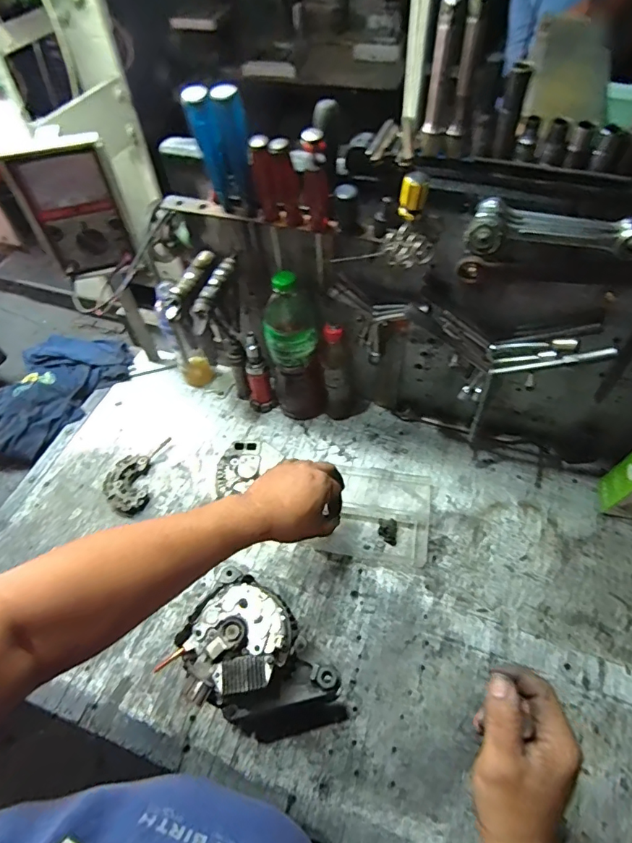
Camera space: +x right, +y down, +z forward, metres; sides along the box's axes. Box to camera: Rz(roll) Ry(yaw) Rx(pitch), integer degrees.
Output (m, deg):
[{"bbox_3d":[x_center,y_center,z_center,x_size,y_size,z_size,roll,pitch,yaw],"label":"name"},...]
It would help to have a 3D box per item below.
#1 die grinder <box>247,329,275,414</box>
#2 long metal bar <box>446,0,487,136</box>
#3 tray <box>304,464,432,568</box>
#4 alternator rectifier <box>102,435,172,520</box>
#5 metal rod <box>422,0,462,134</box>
[{"bbox_3d":[-0.098,-0.072,0.774,0.033,0.155,0.034,-32,58,-18],"label":"die grinder"},{"bbox_3d":[0.132,-0.310,0.415,0.014,0.106,0.011,17,57,16],"label":"long metal bar"},{"bbox_3d":[0.091,0.132,0.697,0.151,0.019,0.145,7,54,9],"label":"tray"},{"bbox_3d":[-0.294,0.084,0.752,0.073,0.022,0.141,2,54,5],"label":"alternator rectifier"},{"bbox_3d":[0.111,-0.316,0.424,0.013,0.103,0.012,-17,54,-9],"label":"metal rod"}]

